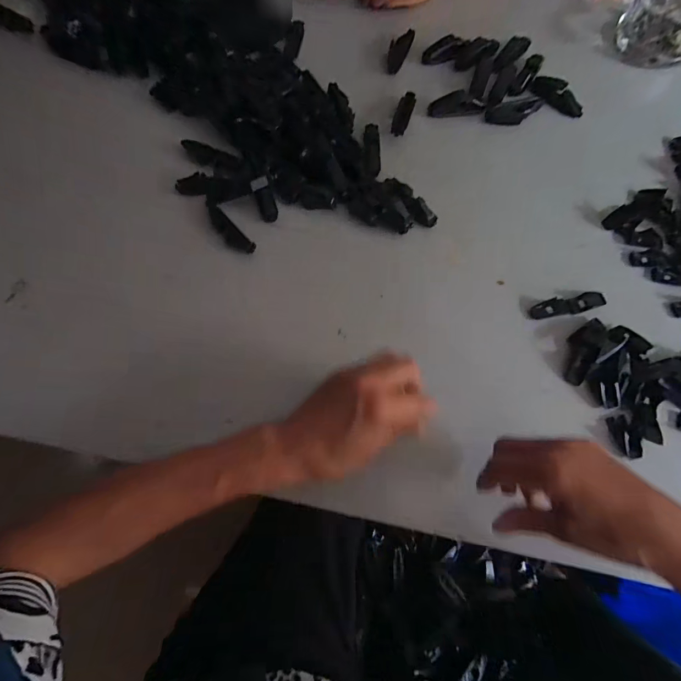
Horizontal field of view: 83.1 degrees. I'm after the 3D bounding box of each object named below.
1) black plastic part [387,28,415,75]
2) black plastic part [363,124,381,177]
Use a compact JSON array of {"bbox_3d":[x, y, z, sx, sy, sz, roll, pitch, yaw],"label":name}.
[{"bbox_3d":[0.079,-0.399,0.529,0.025,0.017,0.068,23,72,5],"label":"black plastic part"},{"bbox_3d":[0.039,-0.234,0.473,0.021,0.009,0.084,2,72,-1],"label":"black plastic part"}]

